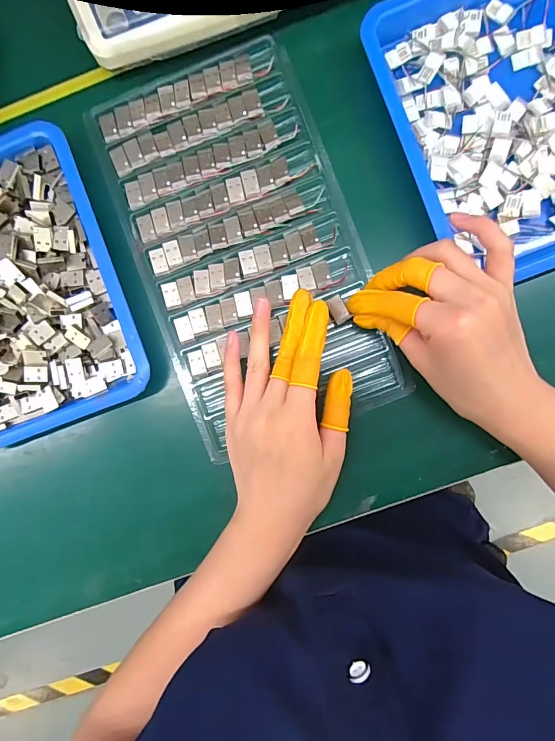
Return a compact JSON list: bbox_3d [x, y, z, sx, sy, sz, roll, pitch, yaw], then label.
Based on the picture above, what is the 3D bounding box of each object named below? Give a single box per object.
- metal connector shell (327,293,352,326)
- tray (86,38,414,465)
[{"bbox_3d":[0.045,-0.045,0.308,0.012,0.004,0.021,-30,90,4],"label":"metal connector shell"},{"bbox_3d":[-0.024,-0.093,0.318,0.161,0.009,0.285,-19,91,3],"label":"tray"}]

